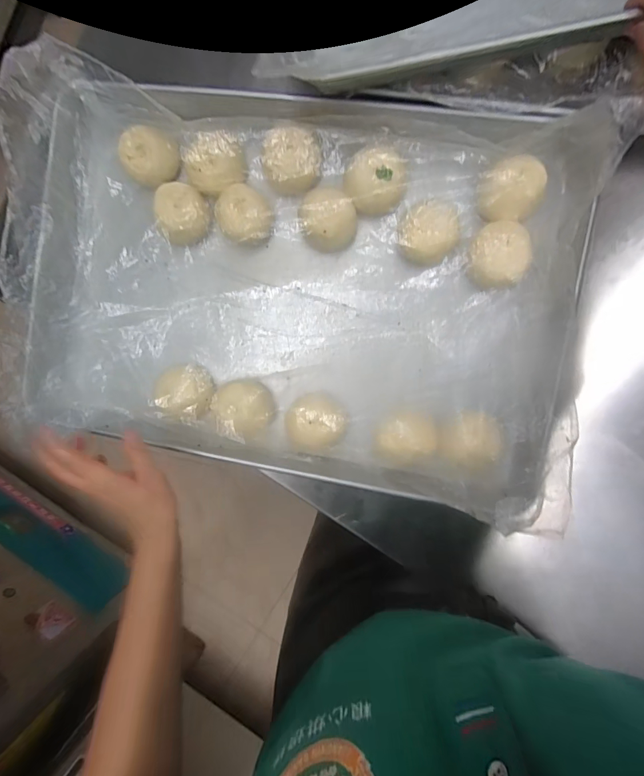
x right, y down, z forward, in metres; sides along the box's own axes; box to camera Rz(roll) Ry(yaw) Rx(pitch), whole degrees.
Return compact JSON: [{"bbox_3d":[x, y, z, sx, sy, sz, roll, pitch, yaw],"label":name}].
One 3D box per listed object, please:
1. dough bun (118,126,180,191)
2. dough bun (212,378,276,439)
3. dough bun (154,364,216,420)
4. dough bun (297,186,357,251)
[{"bbox_3d":[-0.201,-0.272,0.455,0.060,0.035,0.061,41,98,4],"label":"dough bun"},{"bbox_3d":[-0.092,0.023,0.454,0.064,0.036,0.065,0,93,8],"label":"dough bun"},{"bbox_3d":[-0.163,0.004,0.458,0.066,0.031,0.063,-4,92,8],"label":"dough bun"},{"bbox_3d":[0.006,-0.191,0.433,0.060,0.032,0.068,-9,92,9],"label":"dough bun"}]

